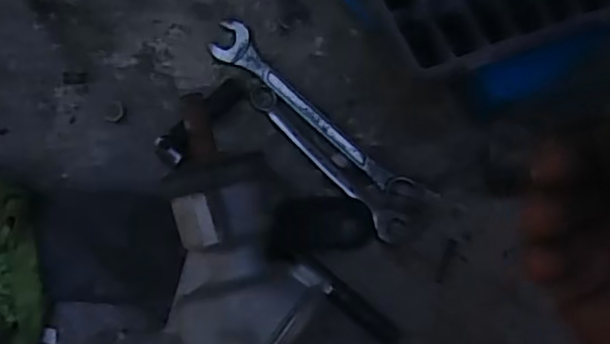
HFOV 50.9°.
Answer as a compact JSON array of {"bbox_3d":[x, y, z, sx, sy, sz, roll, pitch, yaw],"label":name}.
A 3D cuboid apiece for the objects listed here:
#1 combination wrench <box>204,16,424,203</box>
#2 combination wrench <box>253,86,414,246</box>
[{"bbox_3d":[0.005,-0.043,0.506,0.200,0.014,0.033,44,81,4],"label":"combination wrench"},{"bbox_3d":[0.016,-0.008,0.497,0.160,0.008,0.033,40,81,3],"label":"combination wrench"}]

